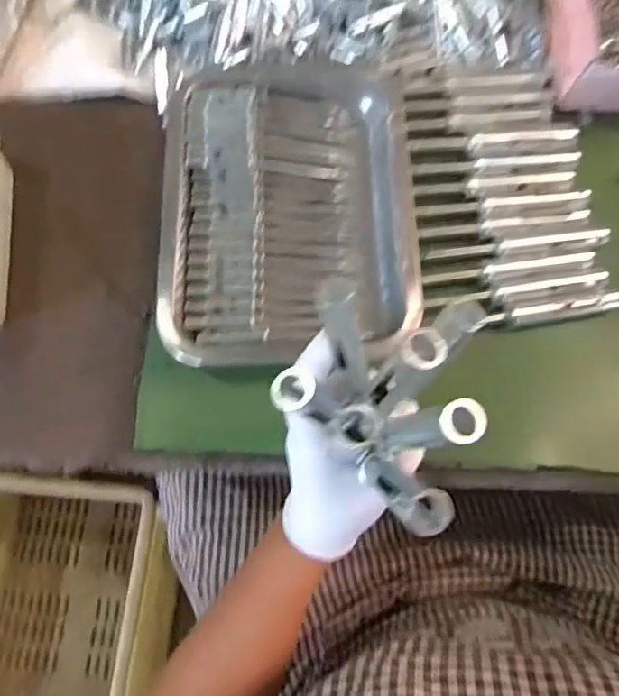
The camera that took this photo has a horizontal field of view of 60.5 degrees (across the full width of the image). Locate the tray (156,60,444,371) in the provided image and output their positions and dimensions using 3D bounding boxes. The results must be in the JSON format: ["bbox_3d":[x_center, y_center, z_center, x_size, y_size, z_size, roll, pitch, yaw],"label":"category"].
[{"bbox_3d":[-0.019,-0.120,0.421,0.191,0.030,0.269,-4,73,-3],"label":"tray"}]

